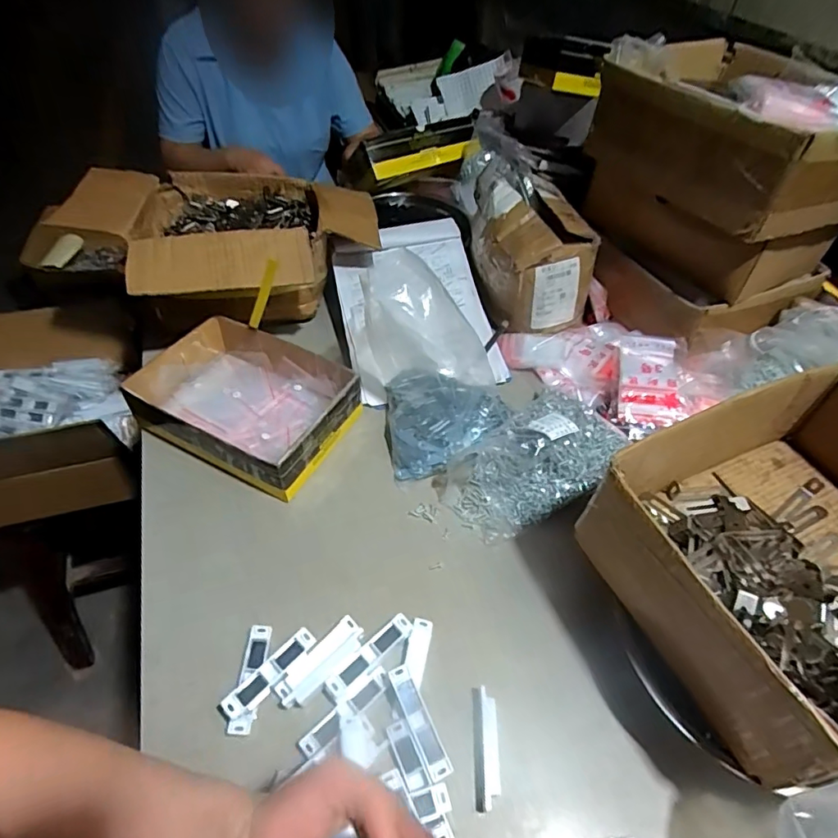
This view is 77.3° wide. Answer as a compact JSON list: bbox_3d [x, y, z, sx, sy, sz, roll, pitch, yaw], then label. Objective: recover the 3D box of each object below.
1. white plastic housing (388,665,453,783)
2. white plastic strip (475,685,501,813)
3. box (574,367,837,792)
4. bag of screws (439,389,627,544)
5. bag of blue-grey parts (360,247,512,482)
[{"bbox_3d":[0.000,0.271,0.471,0.021,0.016,0.093,-21,67,-19],"label":"white plastic housing"},{"bbox_3d":[0.060,0.294,0.468,0.019,0.024,0.091,3,48,1],"label":"white plastic strip"},{"bbox_3d":[0.338,0.112,0.460,0.303,0.115,0.249,-19,52,-18],"label":"box"},{"bbox_3d":[0.136,0.047,0.641,0.215,0.086,0.136,-28,55,-24],"label":"bag of screws"},{"bbox_3d":[0.039,-0.077,0.662,0.180,0.212,0.198,-10,49,-11],"label":"bag of blue-grey parts"}]

